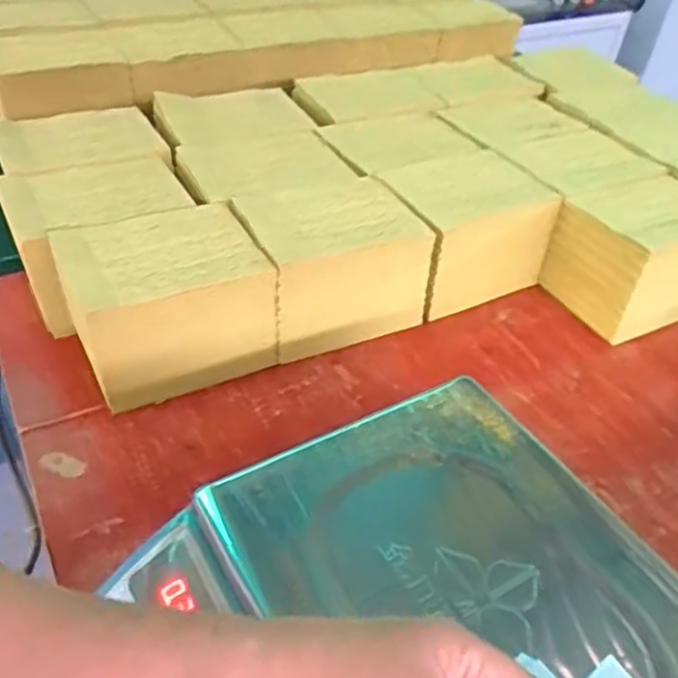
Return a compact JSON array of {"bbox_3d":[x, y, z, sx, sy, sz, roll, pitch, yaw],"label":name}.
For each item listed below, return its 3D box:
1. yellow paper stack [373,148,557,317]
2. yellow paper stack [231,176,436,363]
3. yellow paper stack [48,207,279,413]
[{"bbox_3d":[0.129,-0.120,0.758,0.144,0.133,0.118,-18,46,-25],"label":"yellow paper stack"},{"bbox_3d":[-0.012,-0.076,0.700,0.162,0.117,0.138,-15,45,-22],"label":"yellow paper stack"},{"bbox_3d":[-0.156,-0.032,0.633,0.163,0.120,0.119,-16,46,-23],"label":"yellow paper stack"}]

